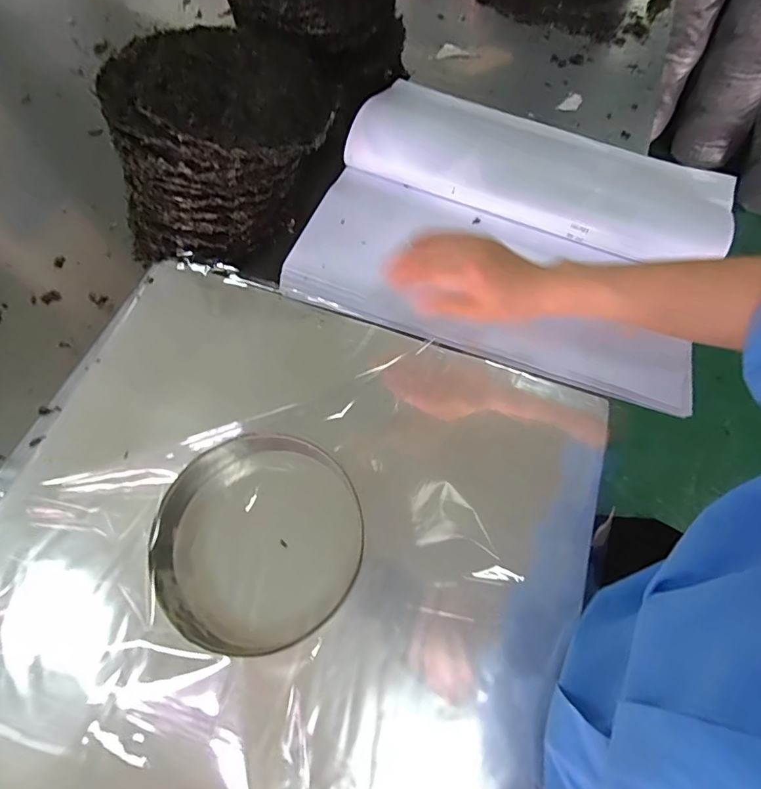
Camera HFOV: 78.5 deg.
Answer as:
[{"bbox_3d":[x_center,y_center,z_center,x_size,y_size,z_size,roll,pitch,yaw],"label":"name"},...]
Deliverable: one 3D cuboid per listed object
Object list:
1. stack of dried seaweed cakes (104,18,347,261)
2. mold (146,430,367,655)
[{"bbox_3d":[-0.171,-0.281,0.530,0.234,0.174,0.207,10,66,3],"label":"stack of dried seaweed cakes"},{"bbox_3d":[-0.106,0.125,0.412,0.185,0.052,0.178,0,65,0],"label":"mold"}]

